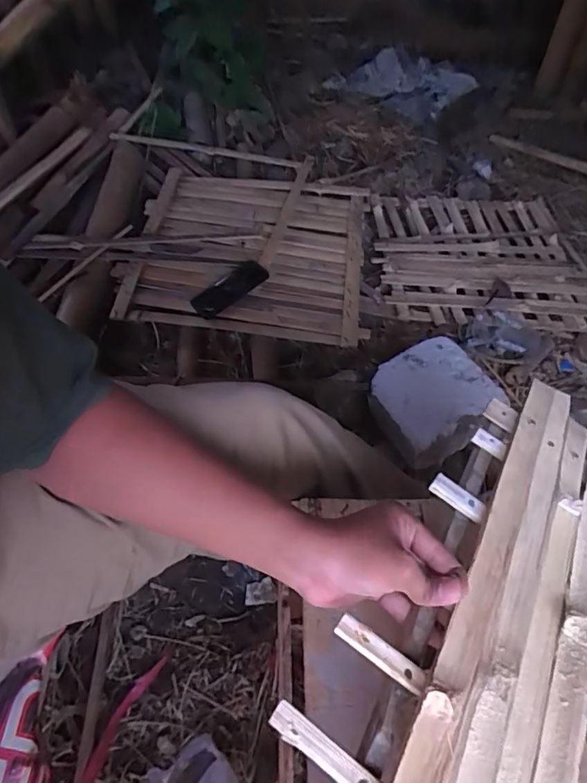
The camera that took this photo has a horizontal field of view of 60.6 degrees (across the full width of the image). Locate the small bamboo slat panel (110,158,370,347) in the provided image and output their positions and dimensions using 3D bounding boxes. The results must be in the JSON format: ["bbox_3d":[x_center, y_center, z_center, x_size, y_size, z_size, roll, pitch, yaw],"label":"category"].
[{"bbox_3d":[-0.093,-0.328,1.115,0.494,0.039,0.481,8,61,1],"label":"small bamboo slat panel"}]

